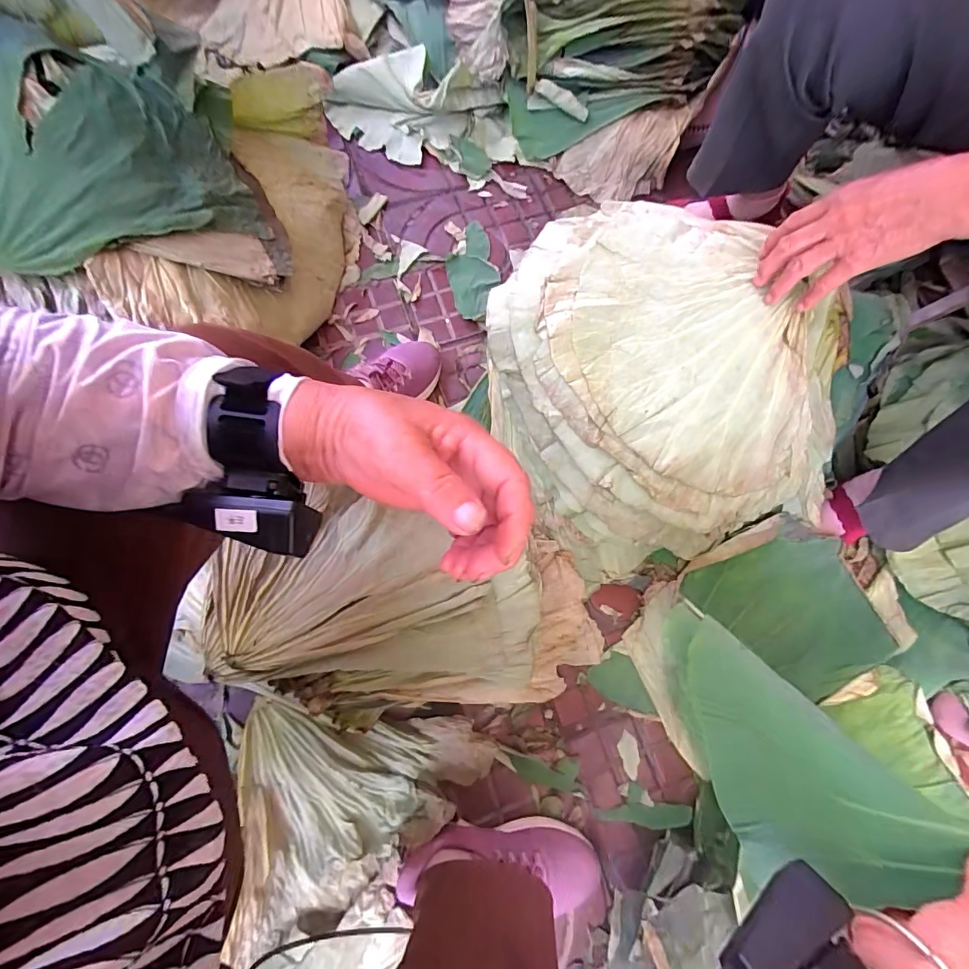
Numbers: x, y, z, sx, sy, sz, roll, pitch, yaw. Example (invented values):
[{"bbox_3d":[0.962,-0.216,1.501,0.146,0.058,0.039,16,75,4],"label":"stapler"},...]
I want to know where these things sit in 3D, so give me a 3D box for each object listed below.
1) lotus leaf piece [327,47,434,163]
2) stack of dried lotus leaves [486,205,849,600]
[{"bbox_3d":[-0.199,-0.728,0.896,0.208,0.085,0.165,19,73,6],"label":"lotus leaf piece"},{"bbox_3d":[0.207,-0.127,0.616,0.391,0.257,0.475,-21,73,-7],"label":"stack of dried lotus leaves"}]

